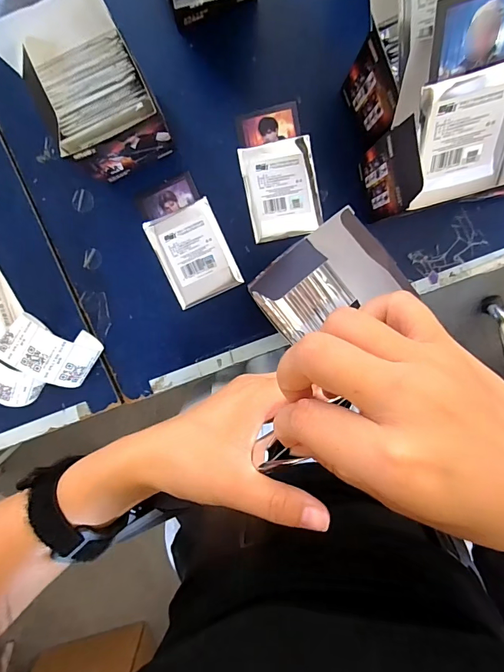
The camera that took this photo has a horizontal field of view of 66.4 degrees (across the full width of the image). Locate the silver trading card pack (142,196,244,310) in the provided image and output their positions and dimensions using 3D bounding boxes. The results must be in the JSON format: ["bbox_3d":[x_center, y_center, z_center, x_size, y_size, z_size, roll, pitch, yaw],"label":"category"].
[{"bbox_3d":[-0.067,-0.094,0.446,0.079,0.004,0.103,-24,98,3],"label":"silver trading card pack"}]

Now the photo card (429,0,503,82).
[{"bbox_3d":[0.156,-0.206,0.256,0.069,0.004,0.046,-16,138,5],"label":"photo card"}]

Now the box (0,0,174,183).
[{"bbox_3d":[-0.139,-0.209,0.340,0.099,0.174,0.085,-26,99,4],"label":"box"}]

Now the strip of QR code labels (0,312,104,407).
[{"bbox_3d":[-0.281,0.019,0.429,0.210,0.060,0.100,7,98,-2],"label":"strip of QR code labels"}]

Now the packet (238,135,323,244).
[{"bbox_3d":[0.034,-0.164,0.434,0.079,0.006,0.102,-12,98,1],"label":"packet"}]

